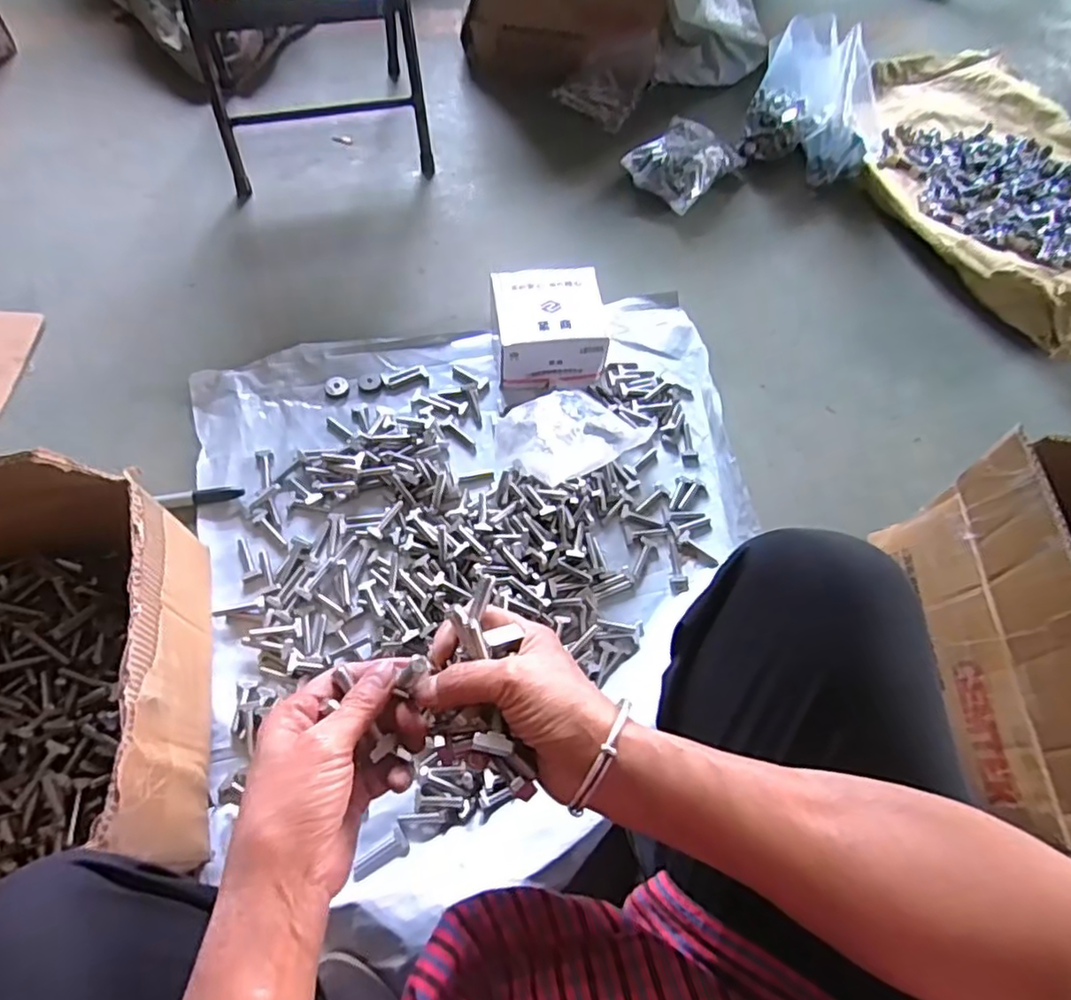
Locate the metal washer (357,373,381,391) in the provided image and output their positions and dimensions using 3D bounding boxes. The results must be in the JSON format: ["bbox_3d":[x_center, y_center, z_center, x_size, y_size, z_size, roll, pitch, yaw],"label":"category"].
[{"bbox_3d":[-0.225,-0.162,0.850,0.029,0.004,0.029,-11,64,-9],"label":"metal washer"}]

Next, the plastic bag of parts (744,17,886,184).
[{"bbox_3d":[0.483,-0.661,1.044,0.230,0.173,0.121,22,63,8],"label":"plastic bag of parts"}]

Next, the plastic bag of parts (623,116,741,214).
[{"bbox_3d":[0.250,-0.573,1.060,0.135,0.057,0.186,39,67,16],"label":"plastic bag of parts"}]

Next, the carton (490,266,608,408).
[{"bbox_3d":[0.017,-0.231,0.858,0.142,0.085,0.144,-6,63,-7],"label":"carton"}]

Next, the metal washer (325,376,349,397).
[{"bbox_3d":[-0.267,-0.154,0.842,0.030,0.004,0.029,-12,64,-10],"label":"metal washer"}]

